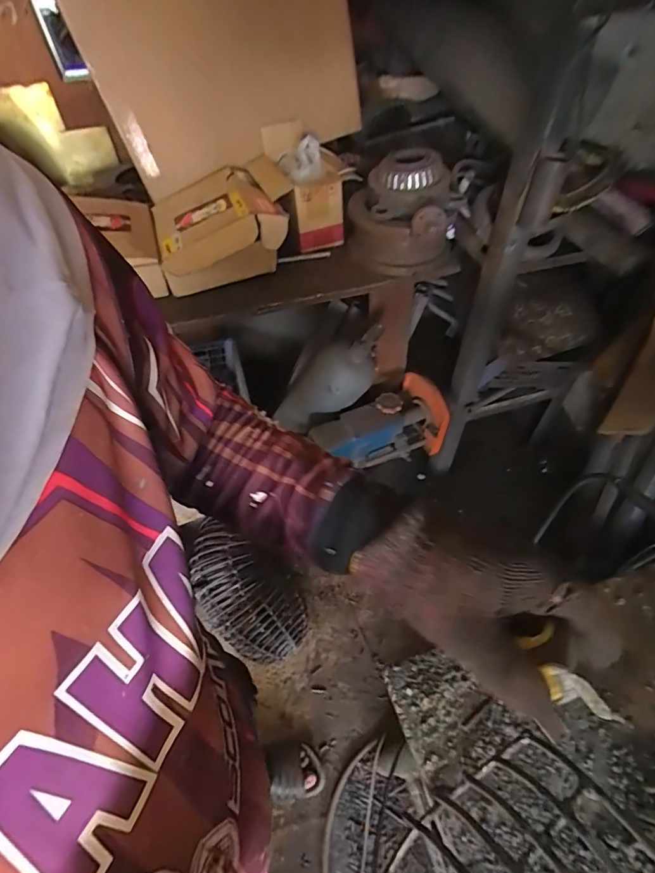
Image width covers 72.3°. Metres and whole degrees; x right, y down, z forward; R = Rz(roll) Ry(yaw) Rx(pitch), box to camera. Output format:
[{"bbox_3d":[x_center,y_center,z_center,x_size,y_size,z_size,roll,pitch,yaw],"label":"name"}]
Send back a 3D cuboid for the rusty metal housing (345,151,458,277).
[{"bbox_3d":[0.168,-0.458,0.949,0.210,0.204,0.206,33,60,25],"label":"rusty metal housing"}]

